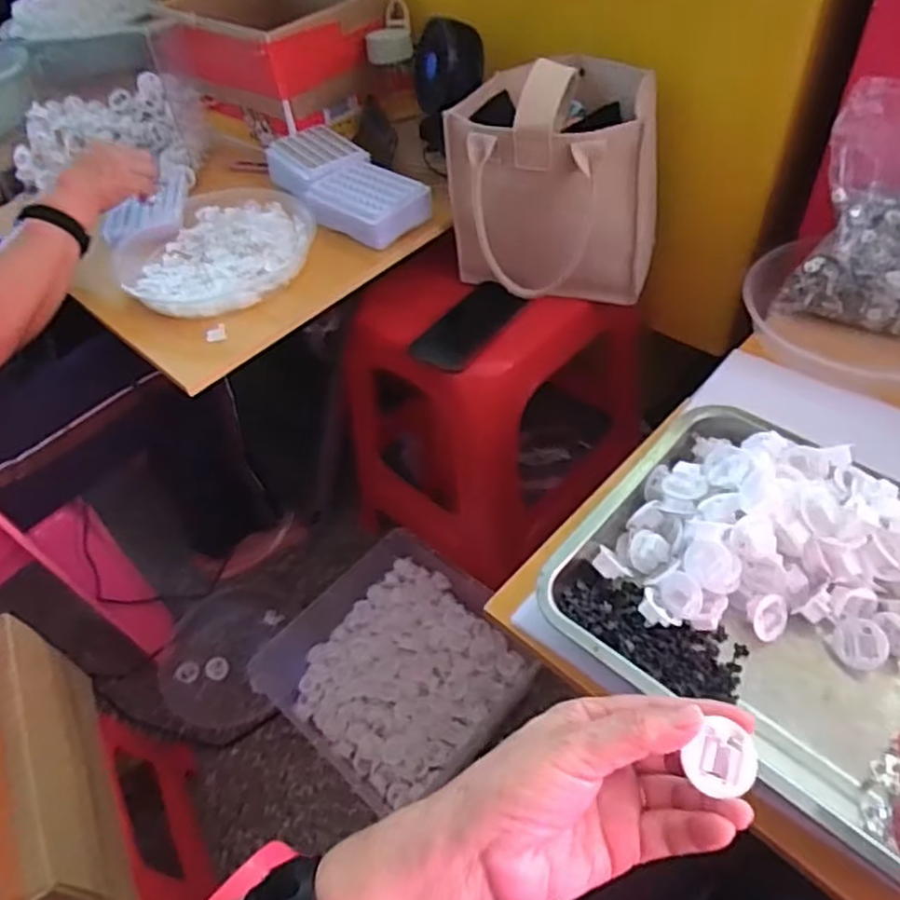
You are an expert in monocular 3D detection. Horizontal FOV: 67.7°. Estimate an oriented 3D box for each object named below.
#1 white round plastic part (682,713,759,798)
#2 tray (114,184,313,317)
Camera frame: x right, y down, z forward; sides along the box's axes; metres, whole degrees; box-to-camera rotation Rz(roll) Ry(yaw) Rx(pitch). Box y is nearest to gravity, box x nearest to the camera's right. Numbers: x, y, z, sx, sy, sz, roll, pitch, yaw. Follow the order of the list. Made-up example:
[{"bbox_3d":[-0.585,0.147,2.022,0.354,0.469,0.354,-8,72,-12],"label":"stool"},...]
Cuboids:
[{"bbox_3d":[0.128,0.145,0.317,0.032,0.011,0.031,1,74,-4],"label":"white round plastic part"},{"bbox_3d":[-0.319,-0.270,0.899,0.249,0.038,0.279,-39,56,-24],"label":"tray"}]

